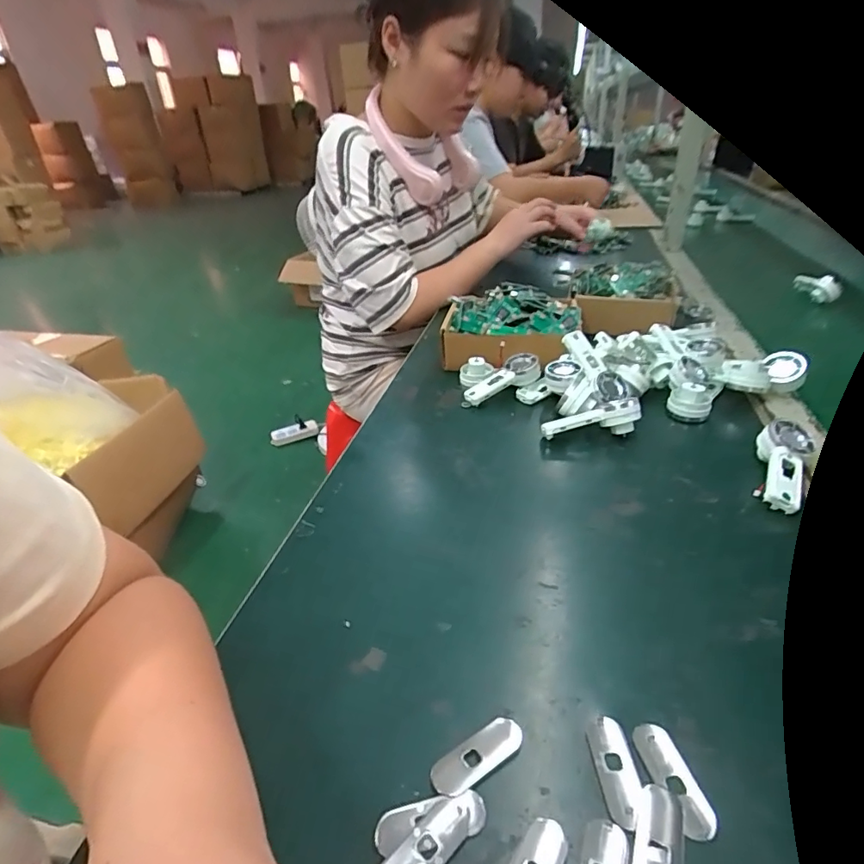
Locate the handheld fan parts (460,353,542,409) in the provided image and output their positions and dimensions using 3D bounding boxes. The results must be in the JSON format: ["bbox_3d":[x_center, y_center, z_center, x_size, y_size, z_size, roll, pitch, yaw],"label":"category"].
[{"bbox_3d":[0.079,-0.062,0.598,0.091,0.037,0.070,-2,31,2],"label":"handheld fan parts"}]

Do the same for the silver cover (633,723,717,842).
[{"bbox_3d":[0.115,0.164,0.246,0.019,0.004,0.050,-10,32,-12],"label":"silver cover"}]

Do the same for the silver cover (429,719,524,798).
[{"bbox_3d":[0.023,0.163,0.261,0.050,0.004,0.018,-20,35,-26],"label":"silver cover"}]

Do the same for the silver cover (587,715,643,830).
[{"bbox_3d":[0.090,0.164,0.252,0.019,0.004,0.049,-4,31,-2],"label":"silver cover"}]

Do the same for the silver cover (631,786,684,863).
[{"bbox_3d":[0.098,0.178,0.222,0.019,0.008,0.049,13,34,24],"label":"silver cover"}]

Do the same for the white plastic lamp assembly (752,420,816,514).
[{"bbox_3d":[0.290,0.029,0.424,0.039,0.025,0.087,12,51,25],"label":"white plastic lamp assembly"}]

